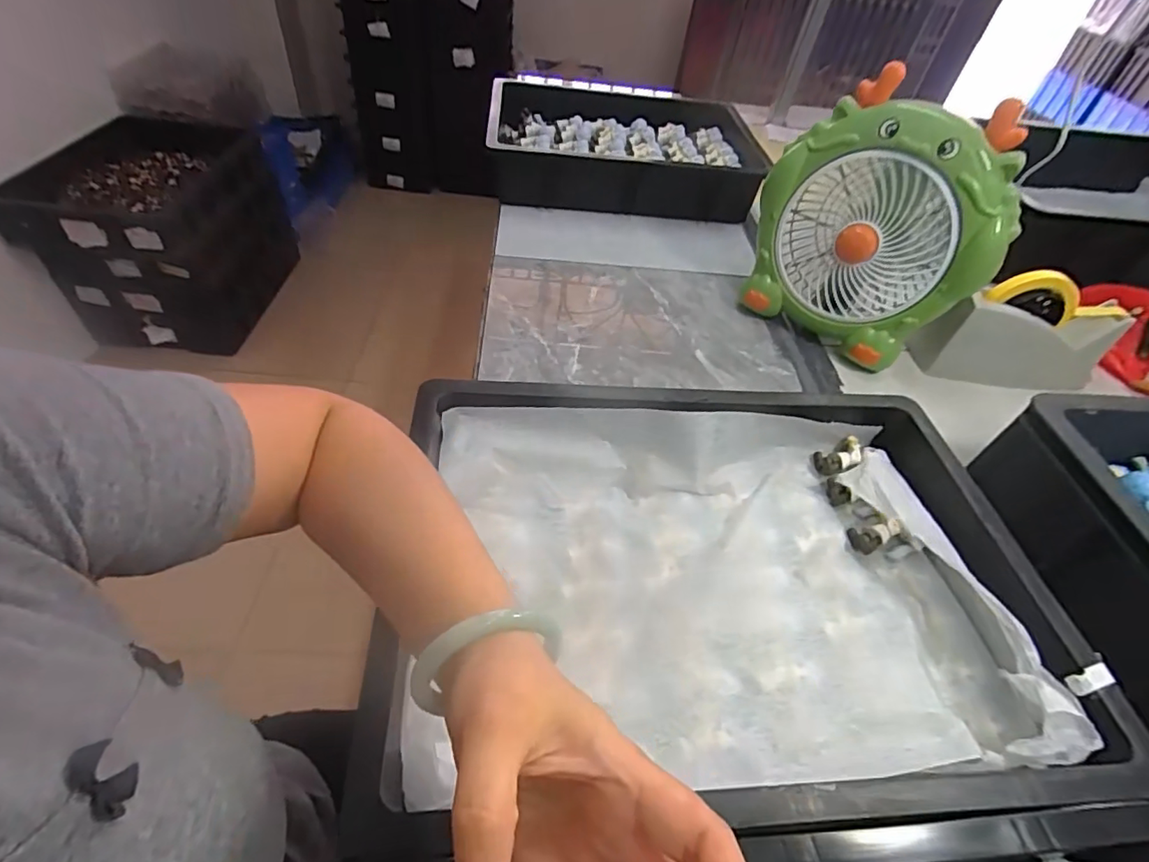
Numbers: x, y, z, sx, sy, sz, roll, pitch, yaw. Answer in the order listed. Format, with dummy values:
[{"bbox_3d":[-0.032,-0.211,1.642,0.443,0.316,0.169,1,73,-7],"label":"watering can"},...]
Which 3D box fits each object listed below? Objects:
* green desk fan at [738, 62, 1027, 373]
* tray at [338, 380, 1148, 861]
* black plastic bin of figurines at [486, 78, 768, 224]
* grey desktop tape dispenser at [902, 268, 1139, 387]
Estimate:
[{"bbox_3d":[0.347,-0.230,0.625,0.245,0.279,0.120,37,54,24],"label":"green desk fan"},{"bbox_3d":[0.107,0.100,0.390,0.465,0.065,0.304,0,50,-5],"label":"tray"},{"bbox_3d":[0.084,-0.489,0.927,0.453,0.098,0.320,10,48,1],"label":"black plastic bin of figurines"},{"bbox_3d":[0.528,-0.118,0.637,0.217,0.118,0.052,5,48,-3],"label":"grey desktop tape dispenser"}]

